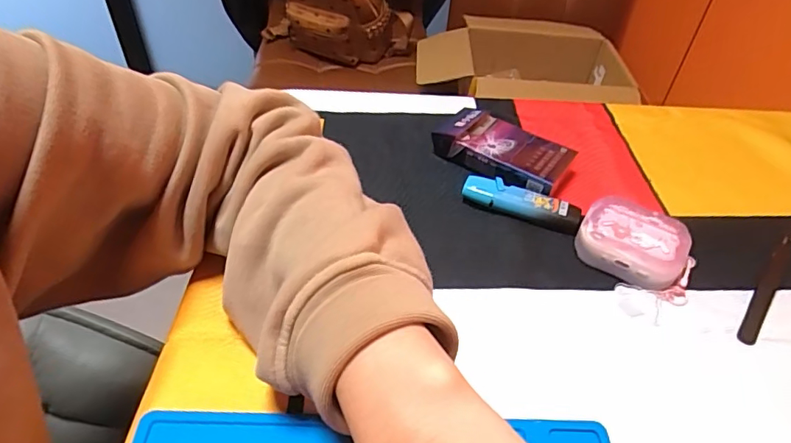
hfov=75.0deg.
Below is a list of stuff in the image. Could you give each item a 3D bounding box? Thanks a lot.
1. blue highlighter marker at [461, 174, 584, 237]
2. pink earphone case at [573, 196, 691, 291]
[{"bbox_3d":[0.090,-0.013,0.370,0.083,0.016,0.022,16,46,13],"label":"blue highlighter marker"},{"bbox_3d":[0.154,0.014,0.337,0.064,0.027,0.047,26,48,21],"label":"pink earphone case"}]

